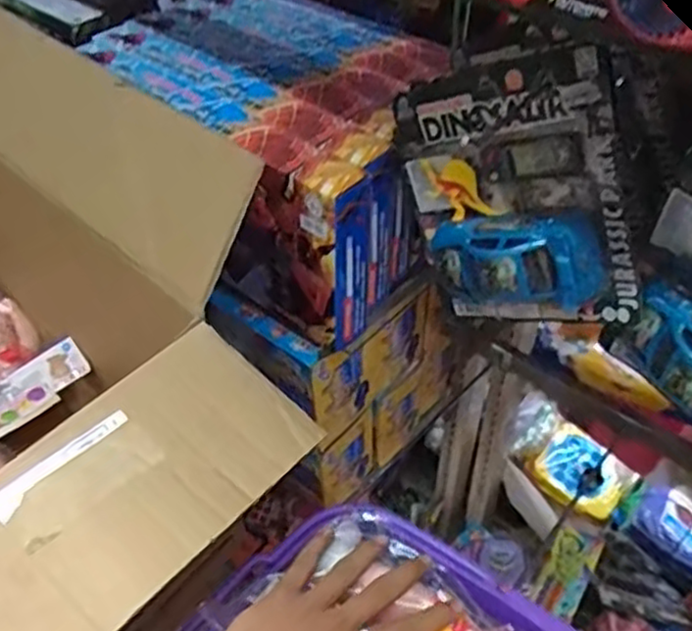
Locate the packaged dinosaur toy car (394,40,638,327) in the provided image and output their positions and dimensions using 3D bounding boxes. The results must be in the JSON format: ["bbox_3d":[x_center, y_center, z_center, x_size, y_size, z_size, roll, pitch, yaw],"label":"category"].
[{"bbox_3d":[0.127,-0.090,0.597,0.185,0.225,0.062,3,23,44],"label":"packaged dinosaur toy car"}]

